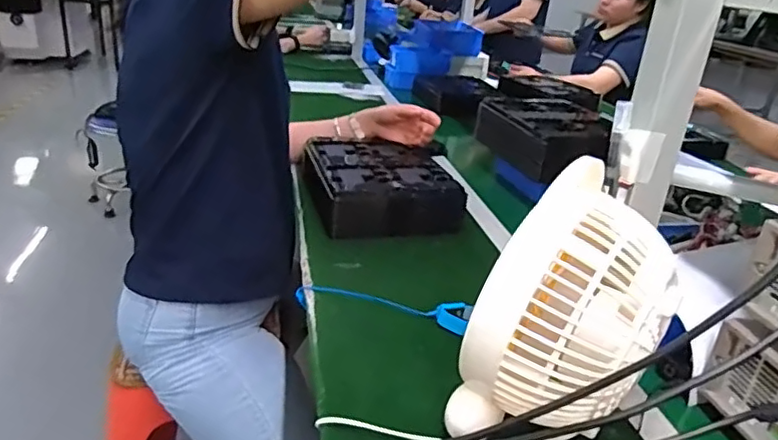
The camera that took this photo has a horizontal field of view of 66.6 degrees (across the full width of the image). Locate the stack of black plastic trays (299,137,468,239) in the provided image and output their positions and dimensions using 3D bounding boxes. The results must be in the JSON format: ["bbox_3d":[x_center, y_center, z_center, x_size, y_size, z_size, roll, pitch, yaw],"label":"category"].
[{"bbox_3d":[-0.021,-0.062,1.033,0.226,0.082,0.287,-2,25,-15],"label":"stack of black plastic trays"}]

